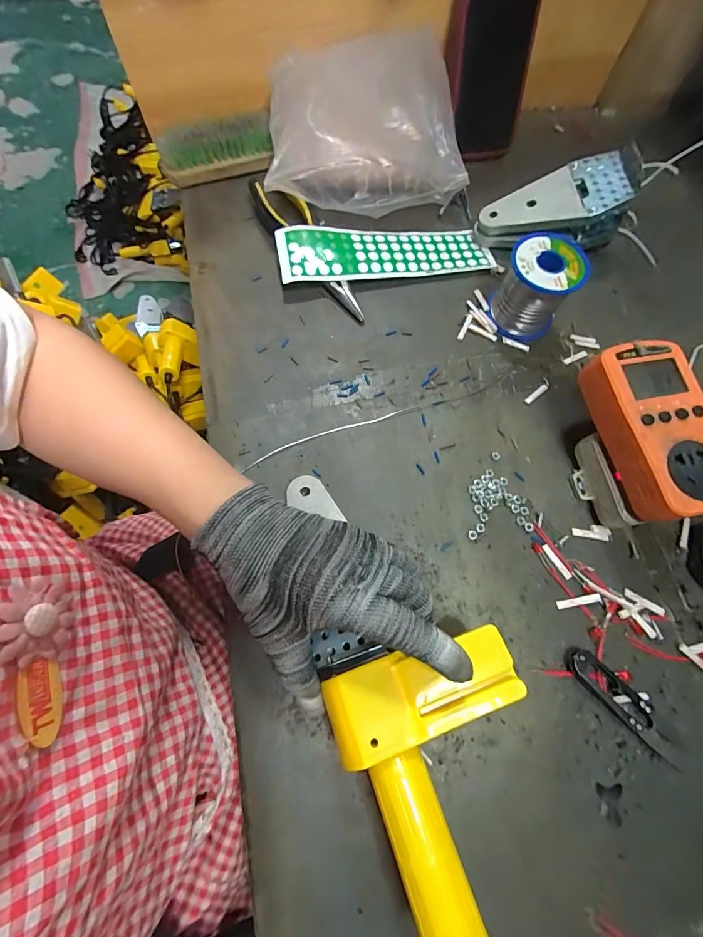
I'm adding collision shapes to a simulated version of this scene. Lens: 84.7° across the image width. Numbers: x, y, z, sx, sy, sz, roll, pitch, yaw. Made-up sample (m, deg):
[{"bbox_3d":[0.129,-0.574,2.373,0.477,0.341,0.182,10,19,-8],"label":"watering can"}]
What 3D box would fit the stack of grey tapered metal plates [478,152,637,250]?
[{"bbox_3d":[0.207,-0.269,0.407,0.148,0.054,0.074,-7,70,14],"label":"stack of grey tapered metal plates"}]

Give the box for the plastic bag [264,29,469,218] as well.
[{"bbox_3d":[0.008,-0.345,0.399,0.193,0.084,0.135,-13,72,-7],"label":"plastic bag"}]

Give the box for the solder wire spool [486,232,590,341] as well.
[{"bbox_3d":[0.168,-0.166,0.357,0.063,0.063,0.063,1,71,-2],"label":"solder wire spool"}]

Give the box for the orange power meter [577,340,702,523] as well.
[{"bbox_3d":[0.221,-0.028,0.280,0.067,0.030,0.125,-11,72,-6],"label":"orange power meter"}]

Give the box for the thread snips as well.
[{"bbox_3d":[0.191,0.163,0.269,0.021,0.011,0.089,-42,77,-15],"label":"thread snips"}]

